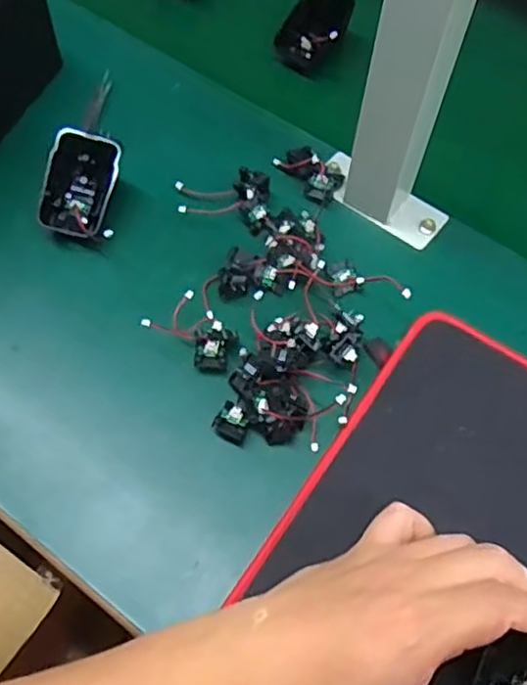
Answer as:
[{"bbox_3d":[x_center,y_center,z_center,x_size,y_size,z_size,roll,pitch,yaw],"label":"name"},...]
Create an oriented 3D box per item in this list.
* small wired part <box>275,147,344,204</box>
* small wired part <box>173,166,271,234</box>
[{"bbox_3d":[0.034,-0.129,0.494,0.026,0.023,0.052,-39,70,-19],"label":"small wired part"},{"bbox_3d":[-0.030,-0.103,0.481,0.066,0.015,0.040,3,63,0],"label":"small wired part"}]

